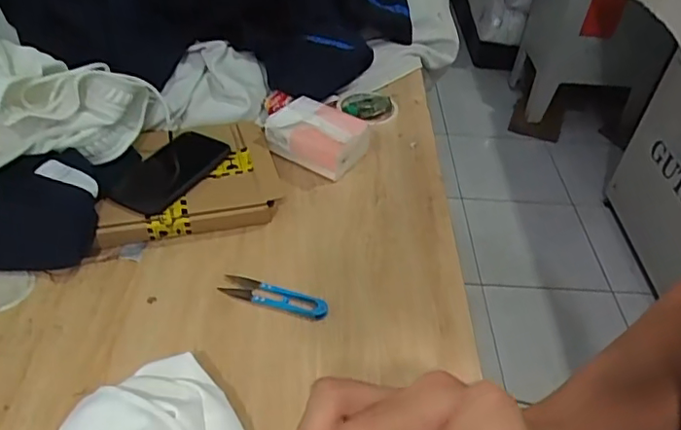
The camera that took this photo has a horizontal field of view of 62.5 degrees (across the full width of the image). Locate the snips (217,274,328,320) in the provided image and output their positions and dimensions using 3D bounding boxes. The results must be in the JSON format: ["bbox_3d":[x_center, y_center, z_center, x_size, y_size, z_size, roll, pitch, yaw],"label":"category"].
[{"bbox_3d":[-0.071,0.086,0.604,0.120,0.007,0.028,15,44,11],"label":"snips"}]

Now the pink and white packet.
[{"bbox_3d":[-0.027,-0.113,0.781,0.129,0.053,0.097,21,45,17],"label":"pink and white packet"}]

